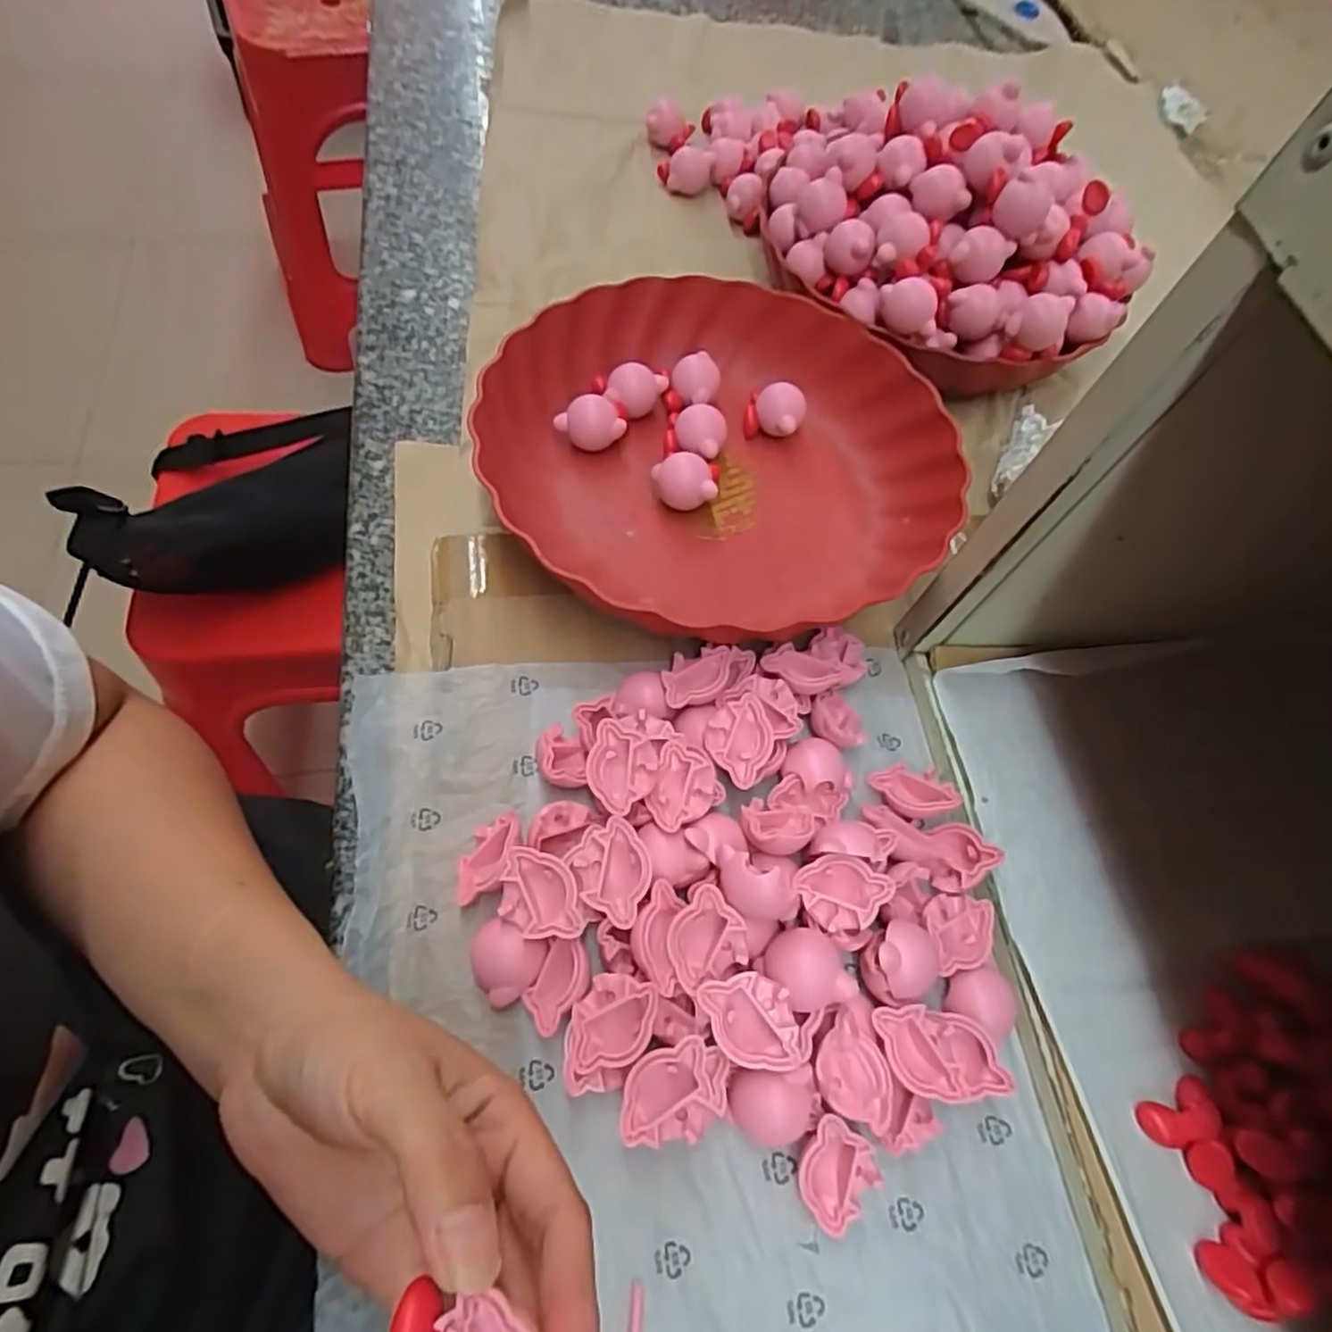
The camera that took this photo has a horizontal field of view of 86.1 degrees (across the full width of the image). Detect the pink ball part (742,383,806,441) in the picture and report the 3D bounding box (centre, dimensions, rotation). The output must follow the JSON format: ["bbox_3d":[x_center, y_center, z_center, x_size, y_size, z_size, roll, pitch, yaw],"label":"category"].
[{"bbox_3d":[0.063,-0.145,0.413,0.032,0.027,0.025,18,62,2],"label":"pink ball part"}]

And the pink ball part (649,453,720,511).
[{"bbox_3d":[0.009,-0.097,0.380,0.033,0.024,0.022,6,62,-5],"label":"pink ball part"}]

